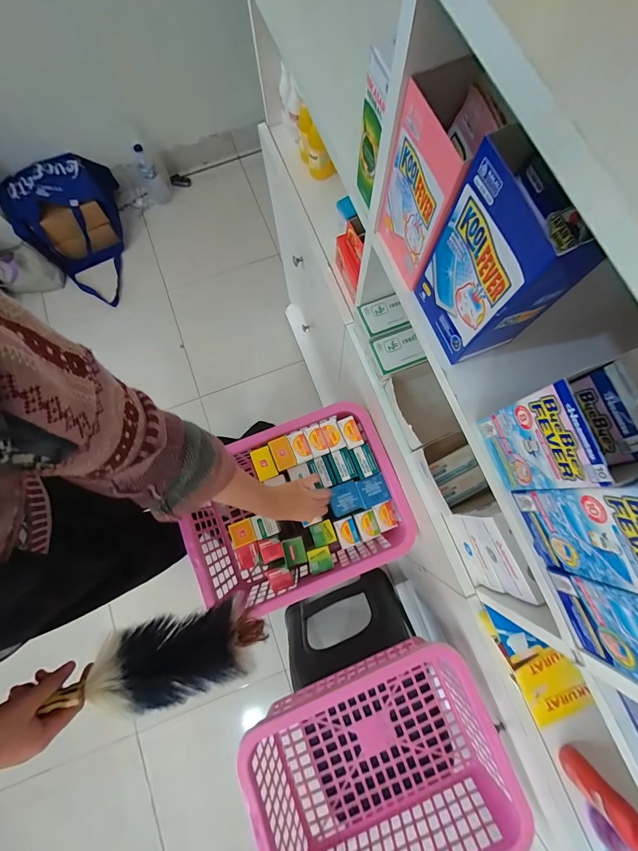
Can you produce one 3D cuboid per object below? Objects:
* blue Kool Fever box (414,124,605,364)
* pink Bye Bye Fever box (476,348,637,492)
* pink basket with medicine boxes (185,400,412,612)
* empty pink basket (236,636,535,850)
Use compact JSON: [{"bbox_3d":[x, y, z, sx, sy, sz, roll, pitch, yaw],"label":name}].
[{"bbox_3d":[0.150,-0.134,0.288,0.060,0.154,0.102,-27,79,-6],"label":"blue Kool Fever box"},{"bbox_3d":[0.198,0.006,0.274,0.063,0.124,0.070,-21,79,-4],"label":"pink Bye Bye Fever box"},{"bbox_3d":[-0.048,0.166,0.688,0.409,0.134,0.309,-21,79,-4],"label":"pink basket with medicine boxes"},{"bbox_3d":[0.101,0.591,0.591,0.399,0.144,0.305,-23,79,-5],"label":"empty pink basket"}]

